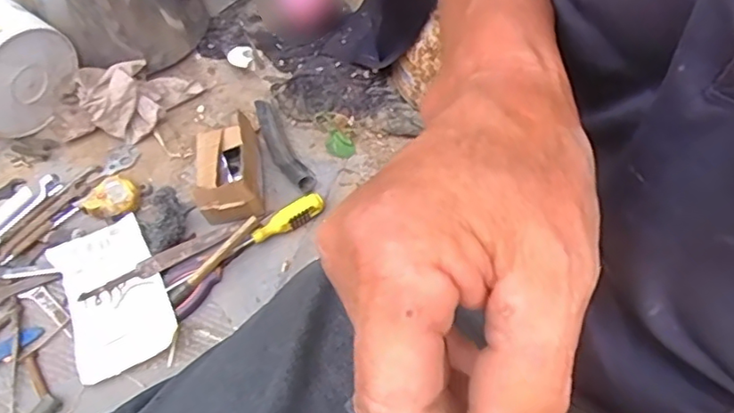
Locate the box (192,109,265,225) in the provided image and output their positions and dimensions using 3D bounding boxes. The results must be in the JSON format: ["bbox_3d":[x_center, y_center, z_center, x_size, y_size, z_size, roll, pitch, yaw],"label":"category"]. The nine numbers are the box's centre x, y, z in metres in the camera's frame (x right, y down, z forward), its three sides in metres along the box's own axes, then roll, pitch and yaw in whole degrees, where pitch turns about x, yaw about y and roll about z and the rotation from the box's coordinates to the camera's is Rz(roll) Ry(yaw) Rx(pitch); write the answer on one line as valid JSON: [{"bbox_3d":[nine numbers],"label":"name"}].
[{"bbox_3d":[-0.192,-0.051,0.816,0.085,0.079,0.136,-6,59,-6],"label":"box"}]

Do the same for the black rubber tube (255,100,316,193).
[{"bbox_3d":[-0.130,-0.089,0.882,0.043,0.031,0.172,-27,62,-16],"label":"black rubber tube"}]

